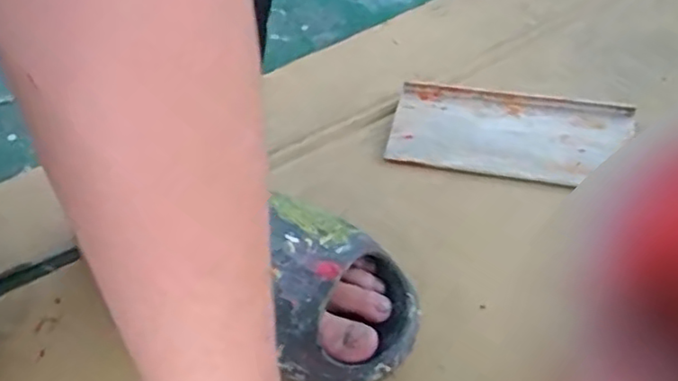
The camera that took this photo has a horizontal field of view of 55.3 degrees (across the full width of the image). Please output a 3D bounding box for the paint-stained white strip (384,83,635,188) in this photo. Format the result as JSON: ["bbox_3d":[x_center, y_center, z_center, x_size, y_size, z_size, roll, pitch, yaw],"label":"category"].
[{"bbox_3d":[0.148,-0.050,0.564,0.198,0.024,0.089,7,47,14],"label":"paint-stained white strip"}]

